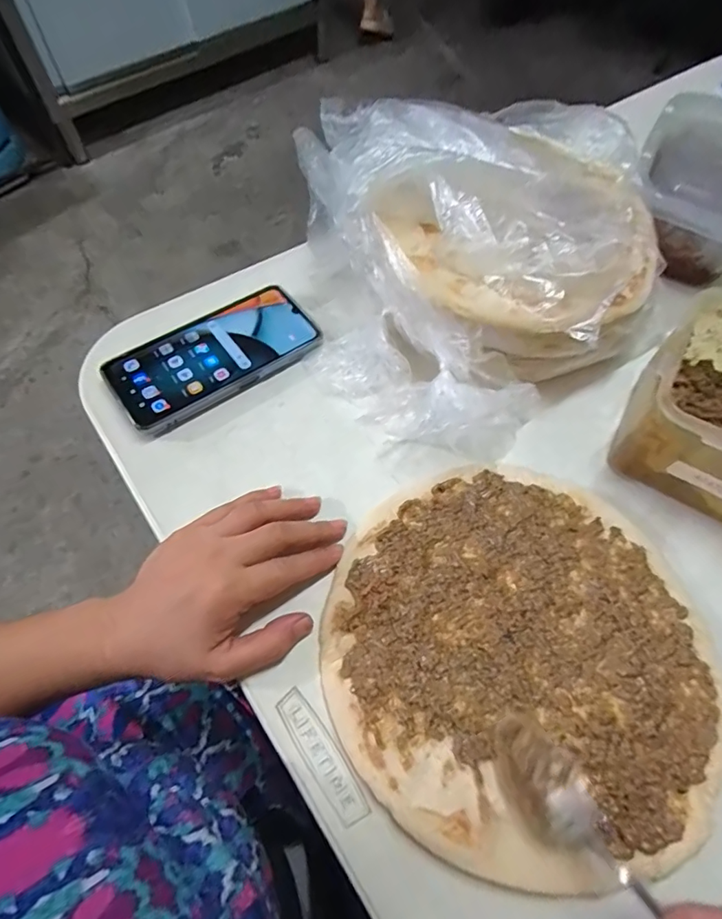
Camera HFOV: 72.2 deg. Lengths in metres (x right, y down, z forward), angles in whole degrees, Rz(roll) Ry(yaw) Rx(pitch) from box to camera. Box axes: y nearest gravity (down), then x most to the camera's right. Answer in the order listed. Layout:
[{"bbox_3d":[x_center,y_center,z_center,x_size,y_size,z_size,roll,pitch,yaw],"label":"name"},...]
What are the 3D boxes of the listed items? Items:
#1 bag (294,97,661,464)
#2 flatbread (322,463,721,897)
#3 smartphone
[{"bbox_3d":[0.101,-0.166,0.410,0.277,0.109,0.313,-3,61,-6],"label":"bag"},{"bbox_3d":[0.100,0.113,0.312,0.232,0.010,0.232,2,60,-3],"label":"flatbread"},{"bbox_3d":[-0.119,-0.086,0.409,0.167,0.013,0.076,-33,68,-20],"label":"smartphone"}]

